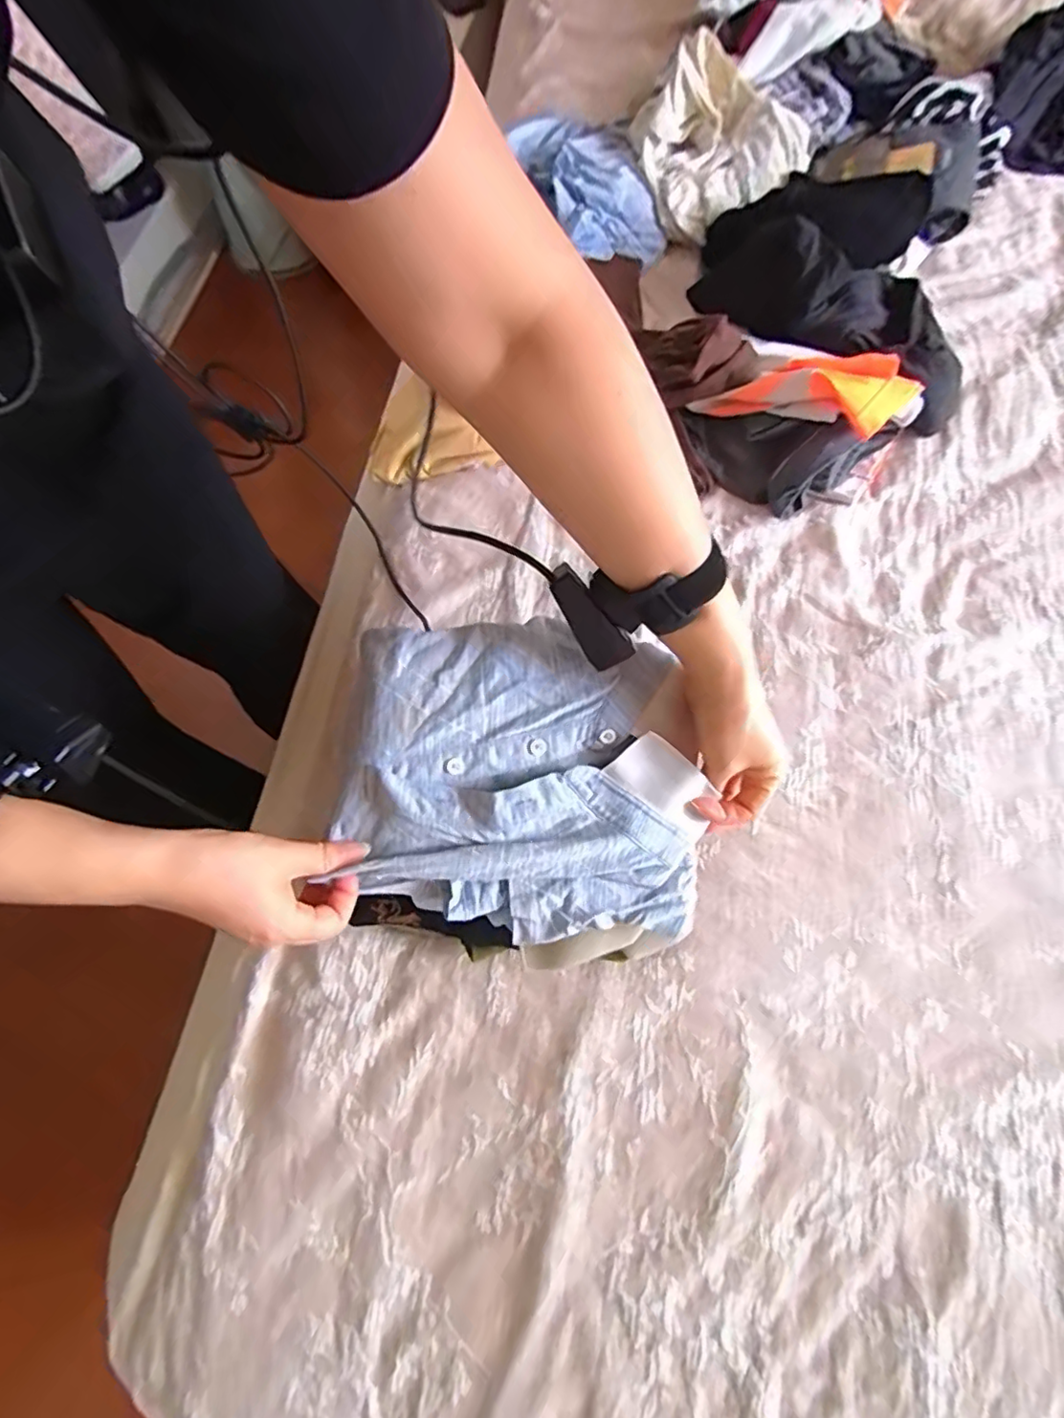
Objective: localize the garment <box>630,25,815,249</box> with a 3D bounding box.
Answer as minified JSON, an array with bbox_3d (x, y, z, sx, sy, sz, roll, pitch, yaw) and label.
[{"bbox_3d":[0.217,-0.686,0.707,0.191,0.100,0.181,0,70,0],"label":"garment"}]

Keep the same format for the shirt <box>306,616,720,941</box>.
[{"bbox_3d":[-0.001,0.046,0.408,0.236,0.075,0.197,8,70,5],"label":"shirt"}]

